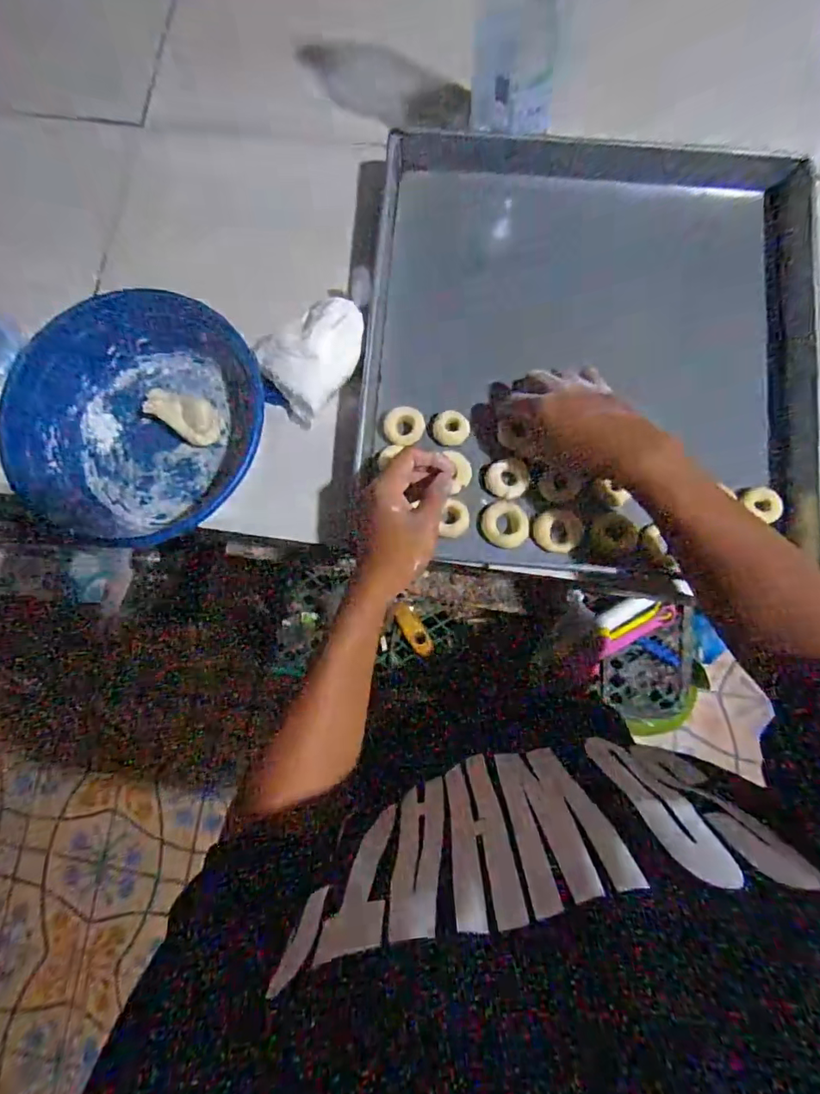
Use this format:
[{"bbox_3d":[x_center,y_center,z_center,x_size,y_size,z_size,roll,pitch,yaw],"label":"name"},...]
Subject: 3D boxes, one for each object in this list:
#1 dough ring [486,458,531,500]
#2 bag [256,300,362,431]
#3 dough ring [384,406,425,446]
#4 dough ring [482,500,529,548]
[{"bbox_3d":[0.104,-0.072,0.535,0.045,0.014,0.040,-16,81,2],"label":"dough ring"},{"bbox_3d":[-0.108,-0.210,0.543,0.095,0.048,0.129,41,87,9],"label":"bag"},{"bbox_3d":[-0.006,-0.130,0.547,0.042,0.020,0.039,-1,82,5],"label":"dough ring"},{"bbox_3d":[0.101,-0.024,0.532,0.049,0.010,0.047,-1,82,5],"label":"dough ring"}]

